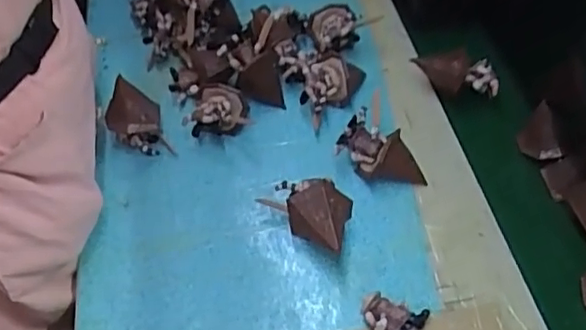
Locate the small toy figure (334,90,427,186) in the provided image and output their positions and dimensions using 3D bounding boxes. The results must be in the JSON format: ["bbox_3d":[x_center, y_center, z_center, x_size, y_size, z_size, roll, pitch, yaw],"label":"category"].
[{"bbox_3d":[0.093,-0.018,0.668,0.072,0.054,0.102,-27,55,-17],"label":"small toy figure"}]

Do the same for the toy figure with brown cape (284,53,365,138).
[{"bbox_3d":[0.038,-0.098,0.725,0.103,0.055,0.109,-1,52,3],"label":"toy figure with brown cape"}]

